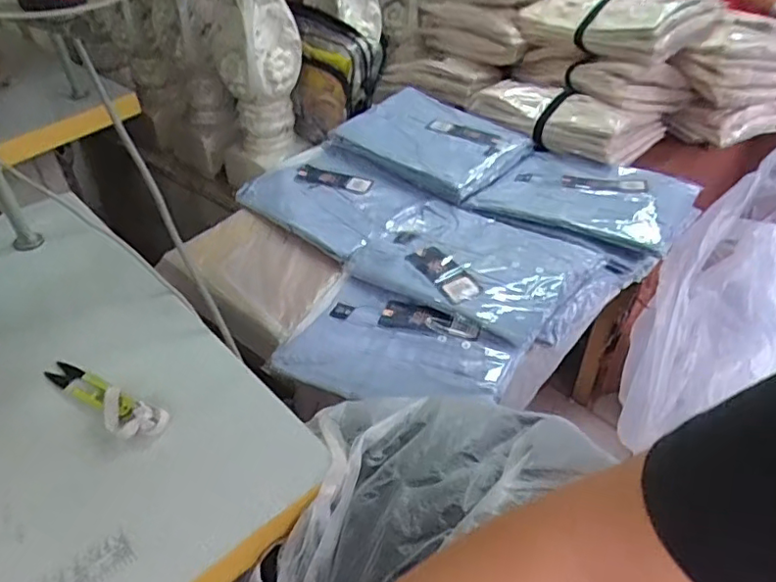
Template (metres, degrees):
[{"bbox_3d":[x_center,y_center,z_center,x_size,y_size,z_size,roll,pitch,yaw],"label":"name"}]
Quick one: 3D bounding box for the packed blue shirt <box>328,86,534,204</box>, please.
[{"bbox_3d":[0.069,-0.271,1.012,0.232,0.033,0.329,-30,48,-31],"label":"packed blue shirt"}]

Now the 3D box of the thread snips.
[{"bbox_3d":[-0.237,0.085,0.479,0.129,0.020,0.034,19,43,22],"label":"thread snips"}]

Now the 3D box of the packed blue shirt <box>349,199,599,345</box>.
[{"bbox_3d":[0.107,-0.046,0.762,0.293,0.037,0.214,28,47,30],"label":"packed blue shirt"}]

